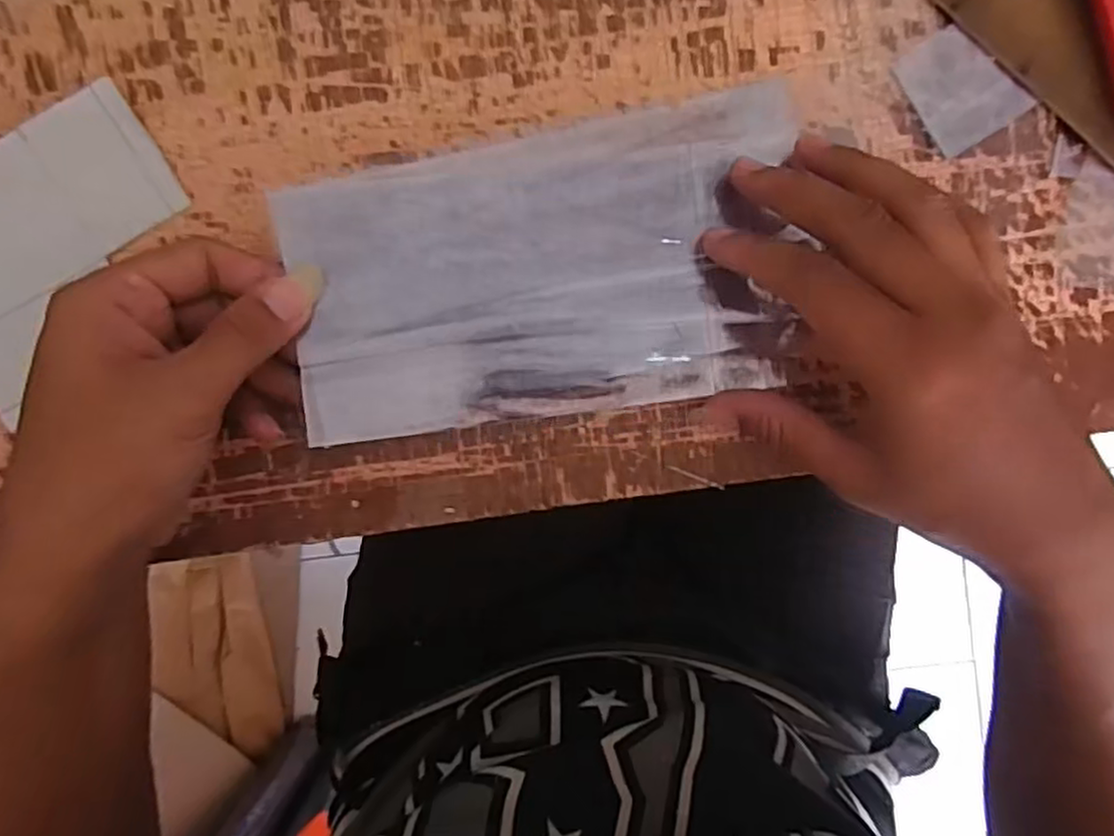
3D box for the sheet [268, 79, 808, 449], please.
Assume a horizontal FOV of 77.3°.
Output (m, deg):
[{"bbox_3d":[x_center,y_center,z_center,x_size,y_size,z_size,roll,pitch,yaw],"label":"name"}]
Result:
[{"bbox_3d":[-0.003,-0.062,0.290,0.207,0.027,0.120,-9,94,2],"label":"sheet"}]

